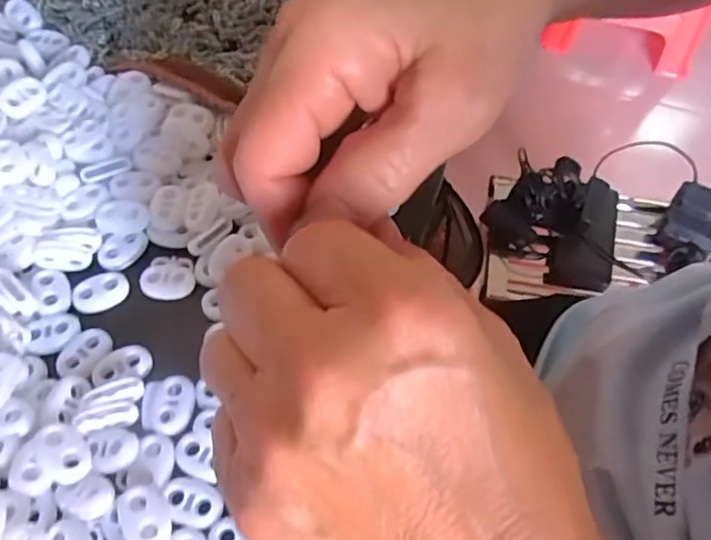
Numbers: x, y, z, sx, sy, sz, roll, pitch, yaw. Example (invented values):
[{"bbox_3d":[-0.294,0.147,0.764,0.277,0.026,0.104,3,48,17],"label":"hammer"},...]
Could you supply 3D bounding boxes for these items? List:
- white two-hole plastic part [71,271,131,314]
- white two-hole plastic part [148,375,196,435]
[{"bbox_3d":[-0.107,0.009,0.256,0.022,0.004,0.016,-26,63,-16],"label":"white two-hole plastic part"},{"bbox_3d":[-0.070,0.051,0.229,0.016,0.004,0.022,-3,59,-4],"label":"white two-hole plastic part"}]

